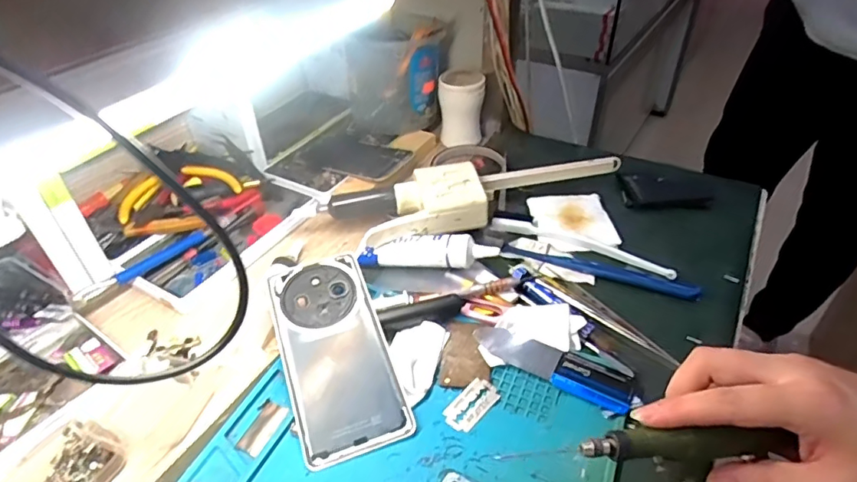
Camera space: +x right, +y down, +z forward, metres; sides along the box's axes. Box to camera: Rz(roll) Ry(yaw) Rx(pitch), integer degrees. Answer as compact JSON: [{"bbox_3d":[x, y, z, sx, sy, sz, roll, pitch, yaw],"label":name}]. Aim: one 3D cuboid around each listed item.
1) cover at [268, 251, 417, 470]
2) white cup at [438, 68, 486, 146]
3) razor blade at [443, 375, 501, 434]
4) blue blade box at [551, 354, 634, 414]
[{"bbox_3d":[-0.070,0.079,0.394,0.075,0.004,0.161,-16,54,-12],"label":"cover"},{"bbox_3d":[0.040,-0.163,0.640,0.051,0.076,0.045,1,40,3],"label":"white cup"},{"bbox_3d":[0.030,0.114,0.371,0.024,0.004,0.042,34,55,27],"label":"razor blade"},{"bbox_3d":[0.118,0.099,0.378,0.054,0.004,0.032,20,44,23],"label":"blue blade box"}]

